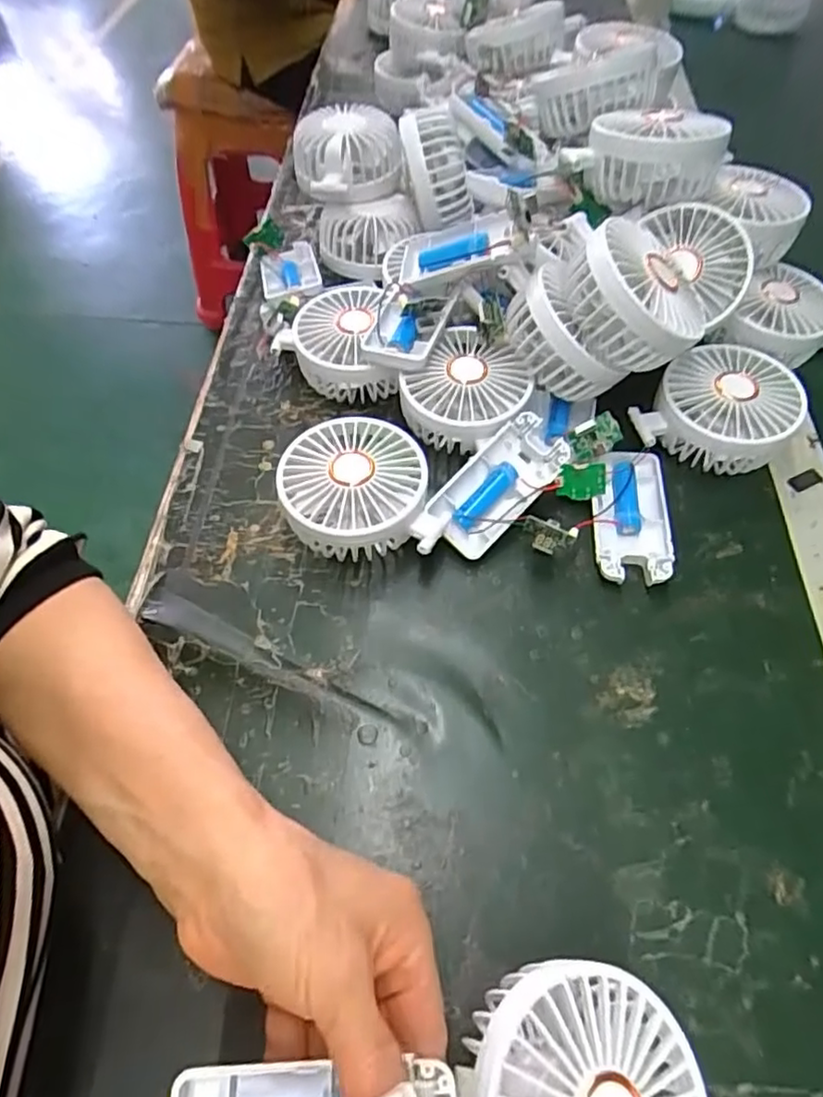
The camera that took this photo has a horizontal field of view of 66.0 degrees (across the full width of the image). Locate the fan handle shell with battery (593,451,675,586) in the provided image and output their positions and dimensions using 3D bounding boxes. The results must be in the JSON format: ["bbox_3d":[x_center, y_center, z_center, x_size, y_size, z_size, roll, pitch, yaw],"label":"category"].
[{"bbox_3d":[0.135,-0.020,0.392,0.046,0.020,0.092,7,58,4],"label":"fan handle shell with battery"}]

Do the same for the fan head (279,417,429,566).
[{"bbox_3d":[-0.036,-0.034,0.388,0.084,0.044,0.084,0,58,0],"label":"fan head"}]

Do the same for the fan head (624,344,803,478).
[{"bbox_3d":[0.199,-0.085,0.413,0.096,0.046,0.085,-39,65,-22],"label":"fan head"}]

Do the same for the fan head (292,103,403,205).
[{"bbox_3d":[-0.052,-0.314,0.506,0.085,0.040,0.084,-5,58,-3],"label":"fan head"}]

